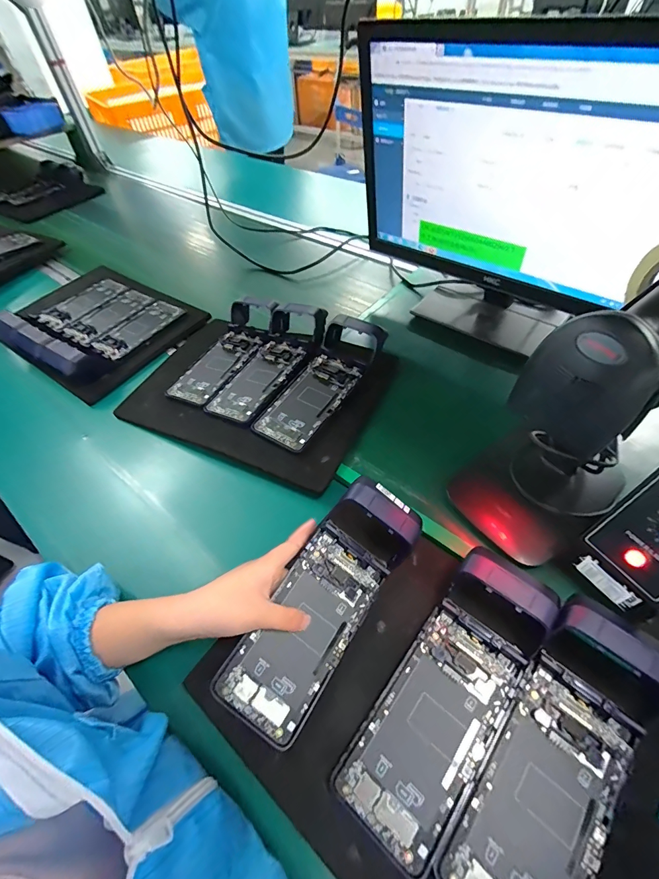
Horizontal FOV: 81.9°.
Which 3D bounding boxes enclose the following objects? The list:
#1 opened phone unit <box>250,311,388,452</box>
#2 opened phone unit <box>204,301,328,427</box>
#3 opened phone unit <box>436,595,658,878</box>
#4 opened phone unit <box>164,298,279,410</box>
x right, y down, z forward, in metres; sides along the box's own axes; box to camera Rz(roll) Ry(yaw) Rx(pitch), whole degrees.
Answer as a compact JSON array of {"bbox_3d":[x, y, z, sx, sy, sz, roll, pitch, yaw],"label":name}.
[{"bbox_3d":[-0.009,-0.085,0.504,0.087,0.049,0.228,27,58,23],"label":"opened phone unit"},{"bbox_3d":[-0.083,-0.113,0.532,0.091,0.040,0.217,20,56,19],"label":"opened phone unit"},{"bbox_3d":[0.165,0.221,0.261,0.089,0.045,0.217,35,62,28],"label":"opened phone unit"},{"bbox_3d":[-0.156,-0.139,0.577,0.085,0.051,0.220,20,56,19],"label":"opened phone unit"}]

